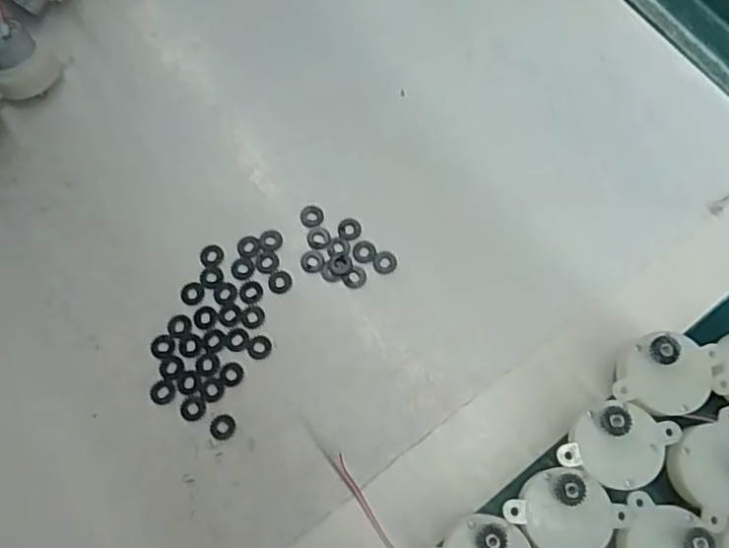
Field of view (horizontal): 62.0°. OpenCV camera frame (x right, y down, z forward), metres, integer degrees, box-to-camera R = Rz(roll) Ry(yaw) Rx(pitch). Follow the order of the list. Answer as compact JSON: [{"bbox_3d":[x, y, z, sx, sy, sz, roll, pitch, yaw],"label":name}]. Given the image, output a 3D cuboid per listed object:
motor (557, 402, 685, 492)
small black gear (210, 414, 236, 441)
[{"bbox_3d":[0.096,0.066,0.236,0.035,0.030,0.031,26,76,9],"label":"motor"},{"bbox_3d":[-0.060,0.064,0.254,0.011,0.004,0.010,0,74,2],"label":"small black gear"}]

